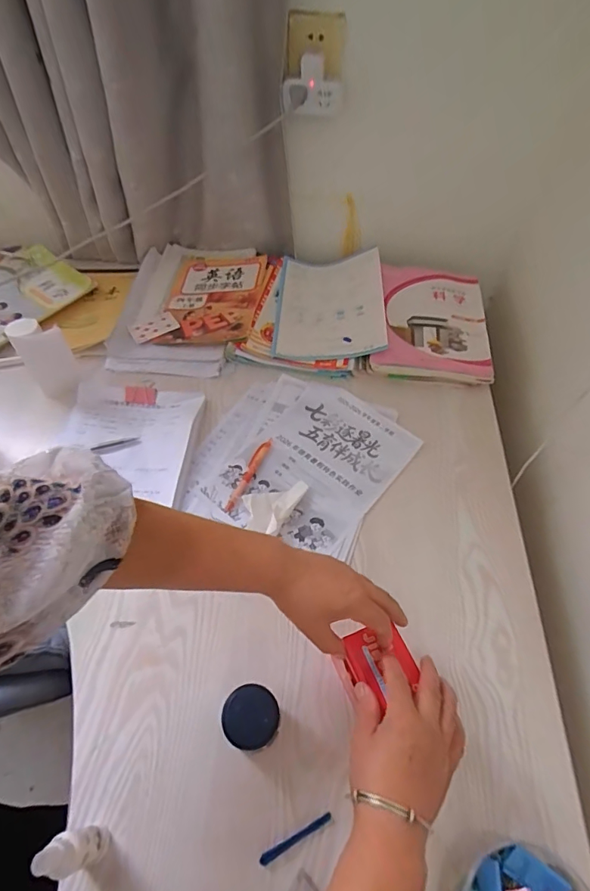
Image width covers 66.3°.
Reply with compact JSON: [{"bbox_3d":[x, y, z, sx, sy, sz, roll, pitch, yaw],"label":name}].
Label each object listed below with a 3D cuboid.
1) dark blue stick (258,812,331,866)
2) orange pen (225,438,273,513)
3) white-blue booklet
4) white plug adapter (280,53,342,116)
[{"bbox_3d":[0.001,0.380,0.438,0.076,0.005,0.008,-23,58,-16],"label":"dark blue stick"},{"bbox_3d":[-0.068,0.041,0.670,0.016,0.010,0.137,19,57,13],"label":"orange pen"},{"bbox_3d":[0.065,-0.276,0.862,0.200,0.036,0.289,3,55,2],"label":"white-blue booklet"},{"bbox_3d":[0.028,-0.570,0.720,0.096,0.075,0.029,-21,58,-14],"label":"white plug adapter"}]

